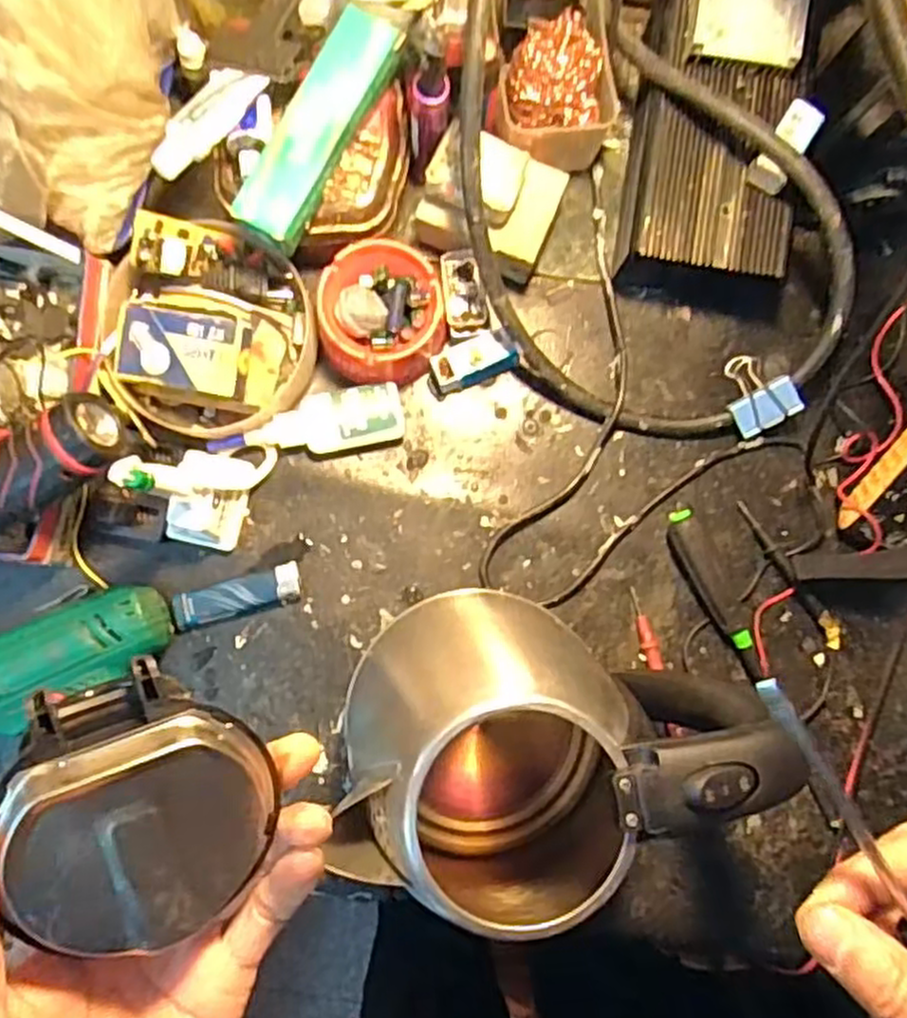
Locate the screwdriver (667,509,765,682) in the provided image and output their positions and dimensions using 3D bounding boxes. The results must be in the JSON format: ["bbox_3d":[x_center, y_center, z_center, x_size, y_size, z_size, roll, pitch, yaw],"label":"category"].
[{"bbox_3d":[0.175,0.059,0.496,0.021,0.027,0.120,-27,88,-4],"label":"screwdriver"}]

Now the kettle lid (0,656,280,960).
[{"bbox_3d":[-0.101,0.097,0.238,0.080,0.015,0.087,-1,91,-28],"label":"kettle lid"}]

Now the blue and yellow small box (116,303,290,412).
[{"bbox_3d":[-0.159,-0.097,0.459,0.095,0.029,0.053,10,86,-2],"label":"blue and yellow small box"}]

